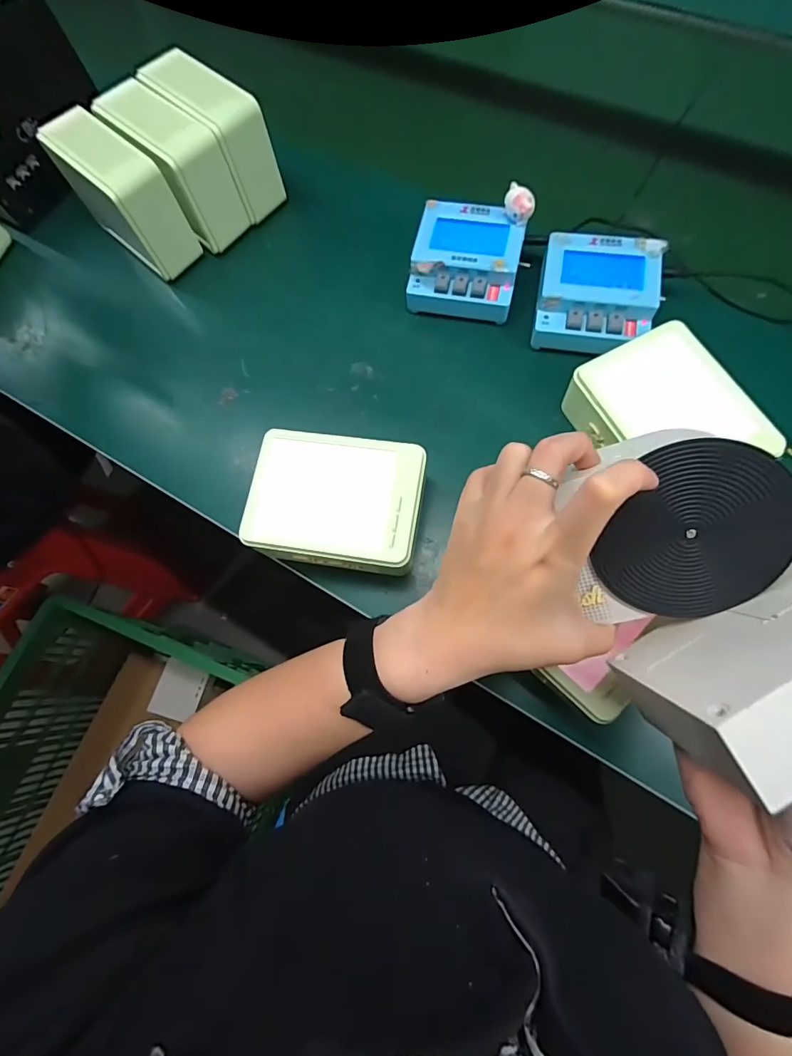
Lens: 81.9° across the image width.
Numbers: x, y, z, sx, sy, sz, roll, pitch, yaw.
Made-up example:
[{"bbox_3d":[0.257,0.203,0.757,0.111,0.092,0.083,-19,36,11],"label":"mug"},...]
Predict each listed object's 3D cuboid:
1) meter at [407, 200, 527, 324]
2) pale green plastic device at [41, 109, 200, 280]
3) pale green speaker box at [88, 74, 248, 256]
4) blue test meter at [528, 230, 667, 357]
[{"bbox_3d":[0.069,-0.260,0.450,0.103,0.047,0.099,12,74,8],"label":"meter"},{"bbox_3d":[-0.287,-0.350,0.482,0.139,0.098,0.058,39,79,14],"label":"pale green plastic device"},{"bbox_3d":[-0.235,-0.376,0.492,0.135,0.113,0.061,39,79,14],"label":"pale green speaker box"},{"bbox_3d":[0.185,-0.214,0.428,0.103,0.049,0.103,11,74,8],"label":"blue test meter"}]

